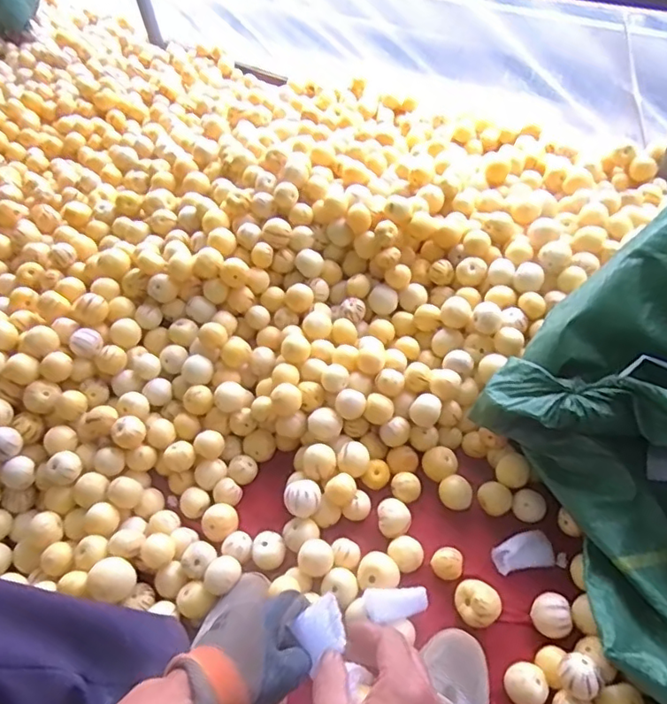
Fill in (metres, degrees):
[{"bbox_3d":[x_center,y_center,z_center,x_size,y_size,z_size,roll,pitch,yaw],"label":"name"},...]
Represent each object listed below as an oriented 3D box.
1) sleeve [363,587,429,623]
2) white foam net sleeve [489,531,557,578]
[{"bbox_3d":[0.085,0.332,0.733,0.089,0.015,0.042,1,47,-17],"label":"sleeve"},{"bbox_3d":[0.274,0.285,0.796,0.087,0.026,0.049,-11,49,-3],"label":"white foam net sleeve"}]

